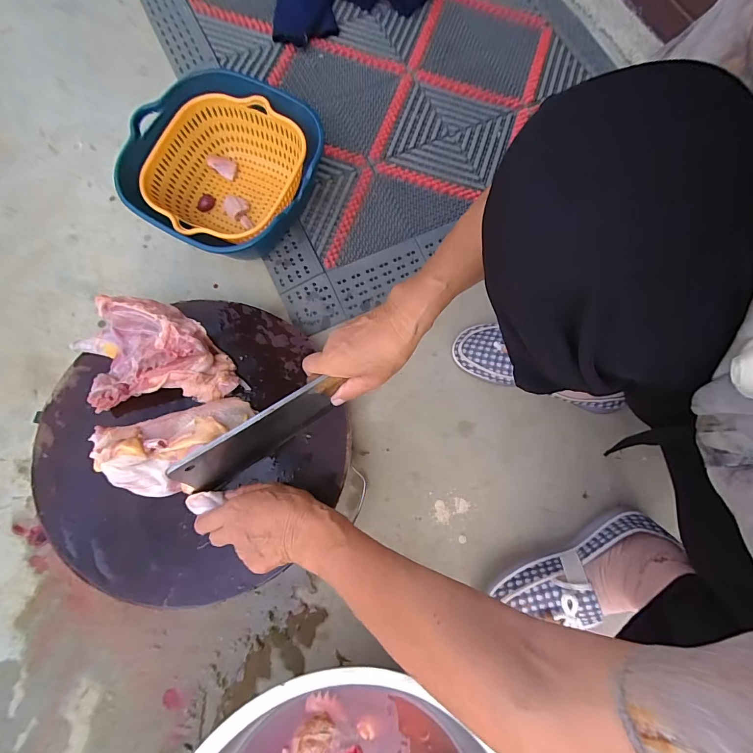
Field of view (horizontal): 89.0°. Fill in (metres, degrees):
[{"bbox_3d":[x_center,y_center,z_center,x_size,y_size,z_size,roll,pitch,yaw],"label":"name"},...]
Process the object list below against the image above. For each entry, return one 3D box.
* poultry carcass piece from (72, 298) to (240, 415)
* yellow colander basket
[{"bbox_3d":[-0.272,-0.030,0.464,0.179,0.049,0.125,-6,74,-6],"label":"poultry carcass piece"},{"bbox_3d":[-0.213,-0.278,0.553,0.184,0.099,0.203,19,73,2],"label":"yellow colander basket"}]

